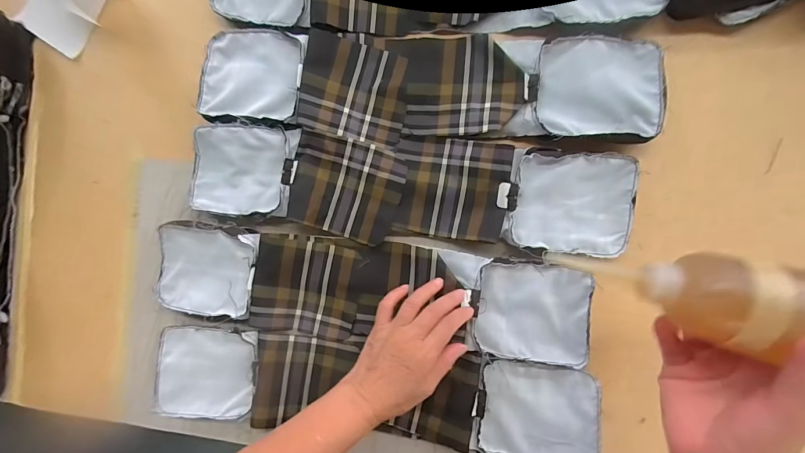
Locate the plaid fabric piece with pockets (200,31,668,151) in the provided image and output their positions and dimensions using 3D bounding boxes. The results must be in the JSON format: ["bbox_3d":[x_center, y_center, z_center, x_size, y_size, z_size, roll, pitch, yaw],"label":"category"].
[{"bbox_3d":[0.017,-0.166,0.410,0.525,0.018,0.124,3,92,6],"label":"plaid fabric piece with pockets"}]

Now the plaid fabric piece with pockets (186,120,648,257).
[{"bbox_3d":[-0.003,-0.046,0.417,0.519,0.013,0.123,4,92,6],"label":"plaid fabric piece with pockets"}]

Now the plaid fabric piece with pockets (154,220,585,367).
[{"bbox_3d":[-0.048,0.080,0.429,0.521,0.029,0.120,6,93,6],"label":"plaid fabric piece with pockets"}]

